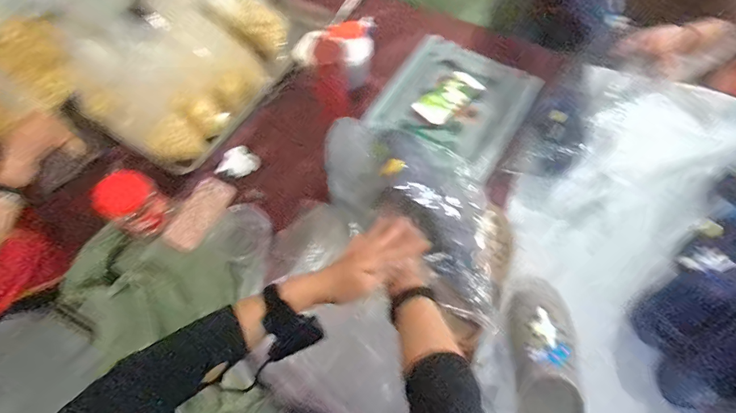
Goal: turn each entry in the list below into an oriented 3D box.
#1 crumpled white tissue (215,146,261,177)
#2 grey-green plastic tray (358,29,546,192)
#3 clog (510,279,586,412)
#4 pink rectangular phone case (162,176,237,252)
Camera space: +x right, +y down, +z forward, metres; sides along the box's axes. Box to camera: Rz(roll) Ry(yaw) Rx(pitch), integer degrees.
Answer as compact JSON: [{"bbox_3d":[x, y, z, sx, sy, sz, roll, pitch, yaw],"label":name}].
[{"bbox_3d":[-0.297,-0.097,0.879,0.074,0.020,0.084,32,69,16],"label":"crumpled white tissue"},{"bbox_3d":[0.188,-0.237,0.866,0.305,0.037,0.322,29,69,15],"label":"grey-green plastic tray"},{"bbox_3d":[0.300,0.283,0.661,0.122,0.097,0.307,9,65,7],"label":"clog"},{"bbox_3d":[-0.366,0.015,0.839,0.078,0.005,0.170,31,71,-3],"label":"pink rectangular phone case"}]

